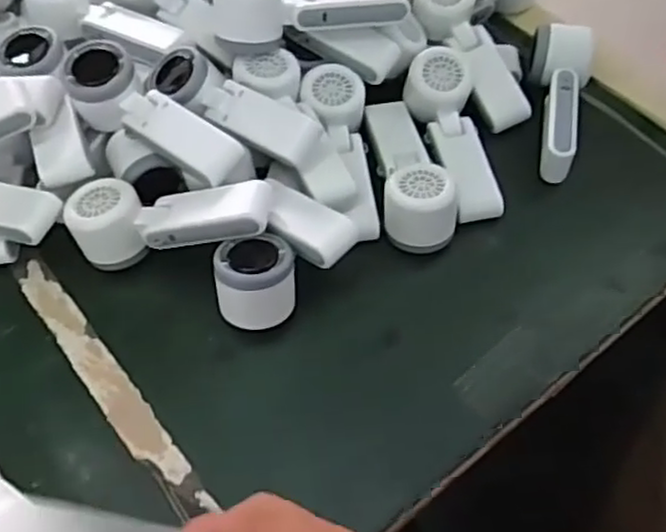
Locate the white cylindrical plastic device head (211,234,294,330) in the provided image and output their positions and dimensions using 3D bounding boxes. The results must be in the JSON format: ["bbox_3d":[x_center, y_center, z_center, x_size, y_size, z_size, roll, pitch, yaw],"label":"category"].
[{"bbox_3d":[-0.058,0.015,0.532,0.058,0.055,0.054,-1,55,1],"label":"white cylindrical plastic device head"}]

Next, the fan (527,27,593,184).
[{"bbox_3d":[0.204,-0.151,0.631,0.048,0.046,0.150,6,71,5],"label":"fan"}]

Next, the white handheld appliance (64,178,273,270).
[{"bbox_3d":[-0.126,-0.039,0.555,0.159,0.053,0.056,-4,56,13],"label":"white handheld appliance"}]

